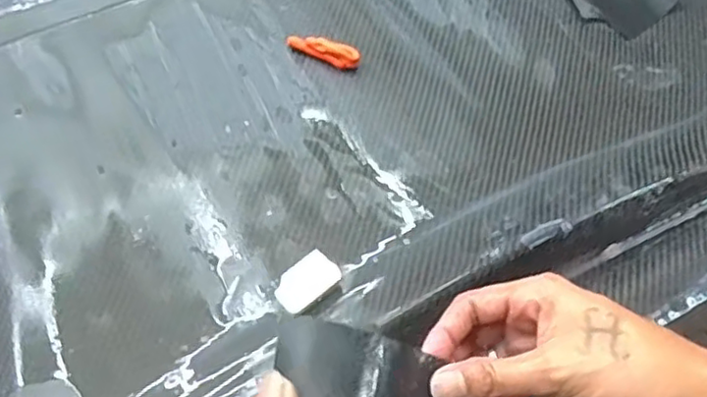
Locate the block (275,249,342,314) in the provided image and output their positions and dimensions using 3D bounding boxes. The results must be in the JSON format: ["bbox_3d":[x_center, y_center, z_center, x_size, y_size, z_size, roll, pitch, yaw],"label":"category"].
[{"bbox_3d":[-0.035,0.063,0.484,0.050,0.009,0.031,-38,66,-22],"label":"block"}]

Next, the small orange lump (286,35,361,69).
[{"bbox_3d":[-0.028,-0.132,0.578,0.068,0.015,0.015,19,59,11],"label":"small orange lump"}]

